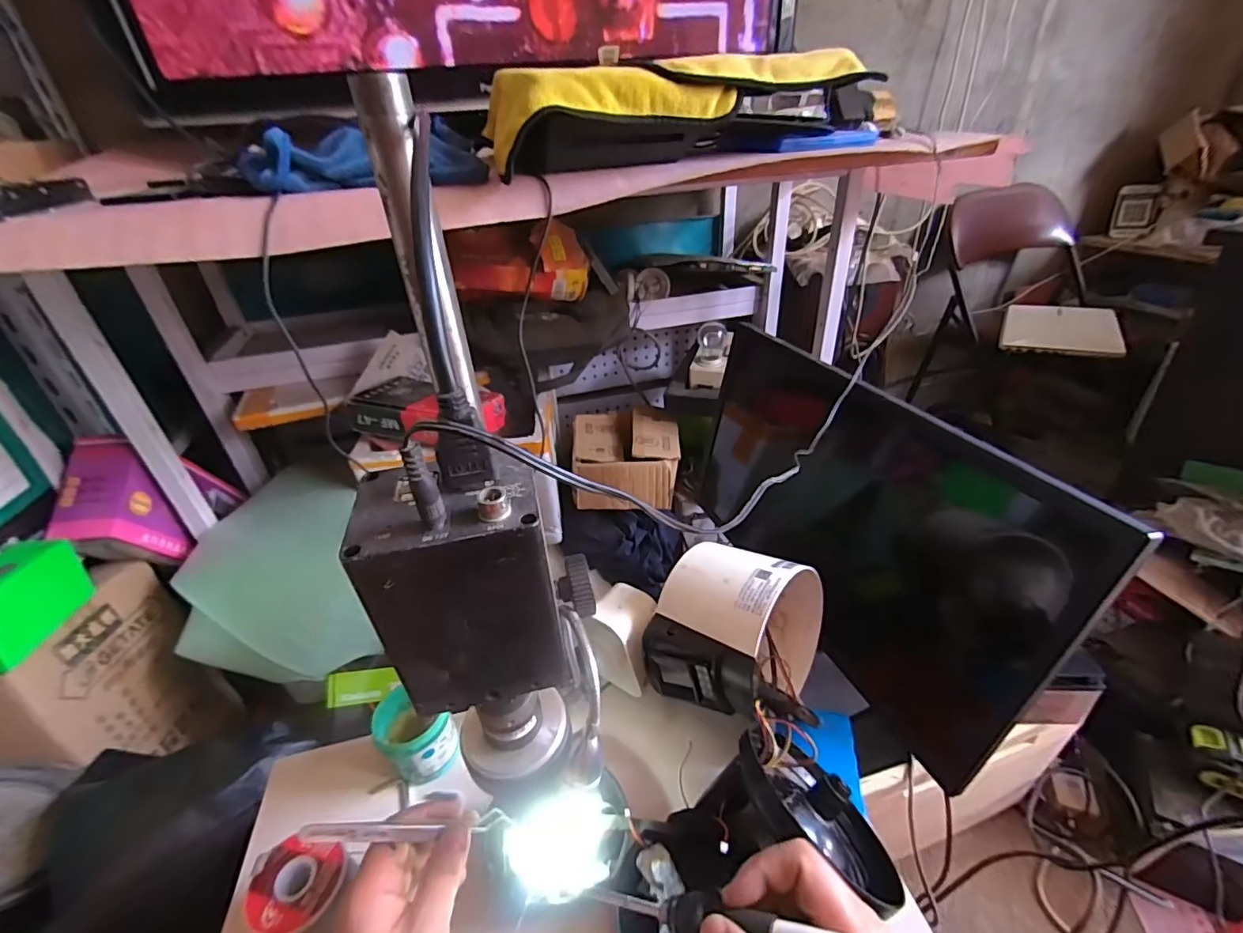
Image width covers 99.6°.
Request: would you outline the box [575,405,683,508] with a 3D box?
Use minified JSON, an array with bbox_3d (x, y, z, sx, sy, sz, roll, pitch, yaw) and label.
[{"bbox_3d":[0.010,-0.020,1.090,0.211,0.102,0.250,-4,32,2],"label":"box"}]

